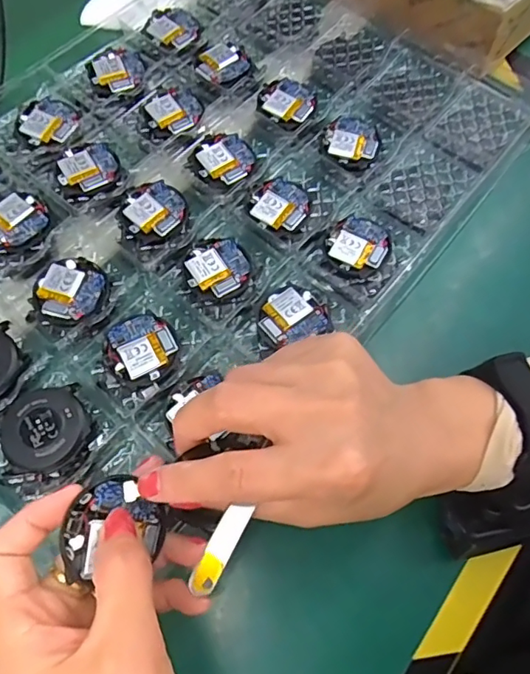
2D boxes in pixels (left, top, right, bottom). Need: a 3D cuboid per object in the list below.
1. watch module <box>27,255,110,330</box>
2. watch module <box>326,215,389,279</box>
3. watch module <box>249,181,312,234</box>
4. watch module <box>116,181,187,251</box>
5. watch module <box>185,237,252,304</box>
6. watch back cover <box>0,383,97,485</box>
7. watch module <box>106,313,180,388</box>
[{"bbox_3d":[-0.117,-0.027,0.313,0.044,0.009,0.042,6,68,1],"label":"watch module"},{"bbox_3d":[0.060,-0.059,0.329,0.037,0.009,0.044,33,71,11],"label":"watch module"},{"bbox_3d":[0.010,-0.087,0.343,0.037,0.006,0.038,30,70,10],"label":"watch module"},{"bbox_3d":[-0.072,-0.080,0.337,0.038,0.006,0.049,19,69,6],"label":"watch module"},{"bbox_3d":[-0.028,-0.043,0.323,0.040,0.007,0.039,-25,71,-11],"label":"watch module"},{"bbox_3d":[-0.117,0.051,0.278,0.046,0.014,0.043,-19,70,-9],"label":"watch back cover"},{"bbox_3d":[-0.070,0.007,0.301,0.038,0.009,0.041,-26,71,-11],"label":"watch module"}]

